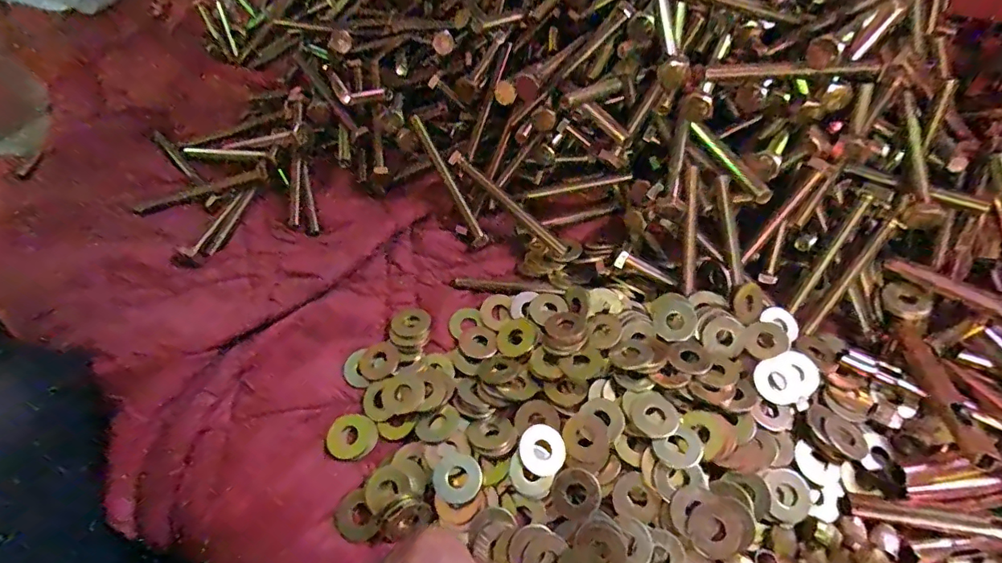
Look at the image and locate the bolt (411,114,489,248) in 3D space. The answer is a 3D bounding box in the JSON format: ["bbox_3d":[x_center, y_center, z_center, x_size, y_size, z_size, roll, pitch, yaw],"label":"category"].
[{"bbox_3d":[-0.037,-0.069,0.343,0.011,0.013,0.099,-29,92,-12],"label":"bolt"}]

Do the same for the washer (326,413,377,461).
[{"bbox_3d":[-0.083,0.086,0.272,0.027,0.004,0.025,-2,60,3],"label":"washer"}]

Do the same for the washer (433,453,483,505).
[{"bbox_3d":[-0.022,0.101,0.252,0.024,0.004,0.024,3,61,-6],"label":"washer"}]

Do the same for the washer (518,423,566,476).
[{"bbox_3d":[0.022,0.087,0.255,0.025,0.004,0.024,6,63,-11],"label":"washer"}]

